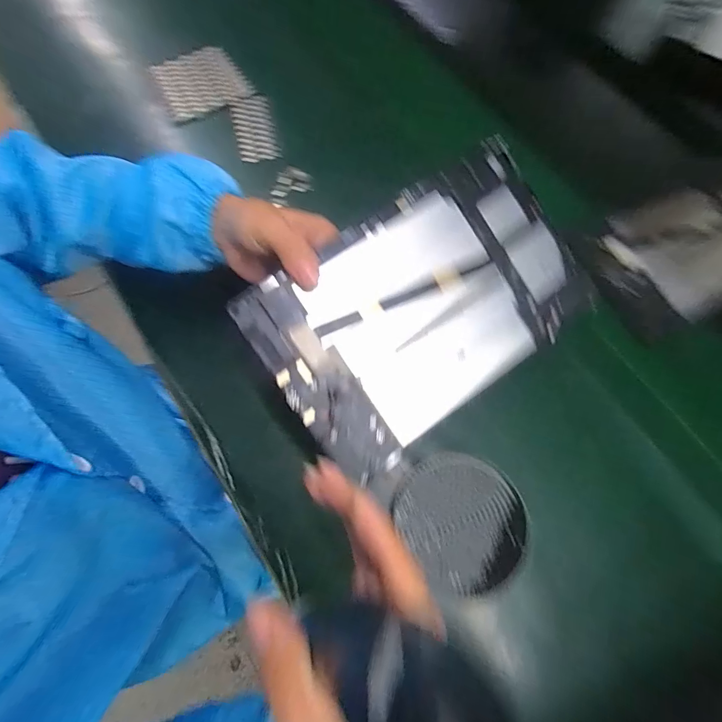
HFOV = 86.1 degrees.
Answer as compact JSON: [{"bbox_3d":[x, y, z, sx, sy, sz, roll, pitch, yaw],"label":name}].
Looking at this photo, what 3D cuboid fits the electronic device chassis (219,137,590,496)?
[{"bbox_3d":[0.047,-0.039,0.278,0.231,0.006,0.145,-34,93,-10],"label":"electronic device chassis"}]

